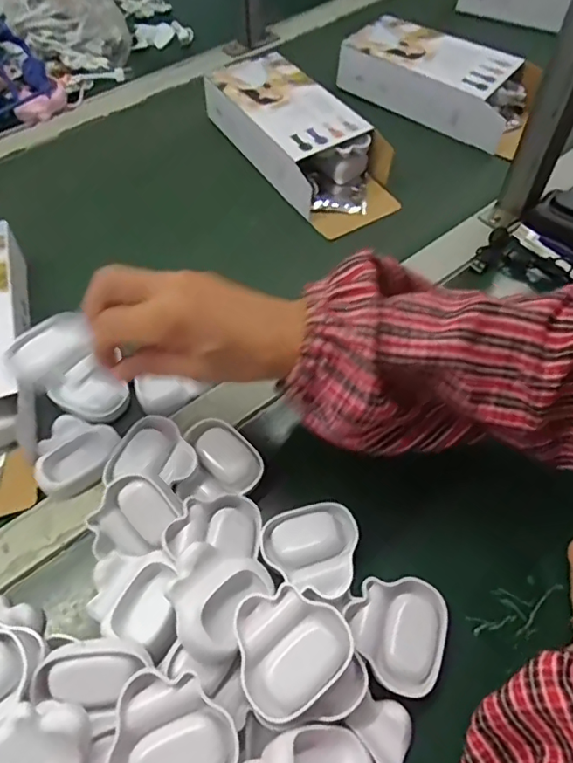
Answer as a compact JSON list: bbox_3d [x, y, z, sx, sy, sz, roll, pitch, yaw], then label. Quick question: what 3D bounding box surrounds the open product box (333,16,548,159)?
[{"bbox_3d":[0.196,-0.380,0.664,0.244,0.068,0.124,32,57,20],"label":"open product box"}]

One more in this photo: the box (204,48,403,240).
[{"bbox_3d":[0.013,-0.271,0.591,0.112,0.069,0.262,-29,59,-23],"label":"box"}]

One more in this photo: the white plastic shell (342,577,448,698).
[{"bbox_3d":[0.066,0.151,0.320,0.060,0.019,0.060,12,52,7],"label":"white plastic shell"}]

